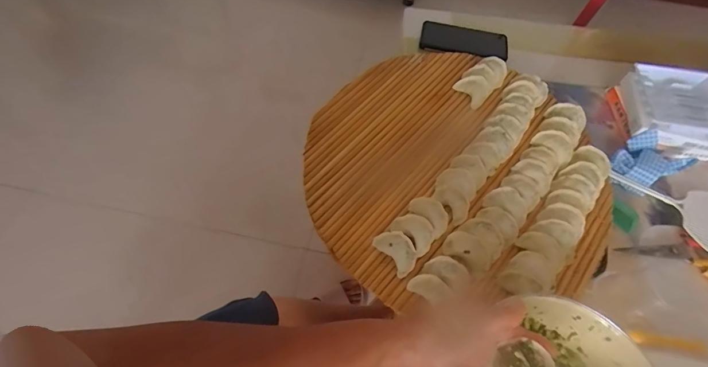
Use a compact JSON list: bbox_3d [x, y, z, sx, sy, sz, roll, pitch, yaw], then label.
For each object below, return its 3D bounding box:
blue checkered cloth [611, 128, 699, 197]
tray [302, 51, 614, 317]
[{"bbox_3d":[0.447,-0.031,0.540,0.095,0.041,0.082,-34,67,-21],"label":"blue checkered cloth"},{"bbox_3d":[0.139,-0.035,0.510,0.398,0.051,0.381,2,59,-3],"label":"tray"}]

